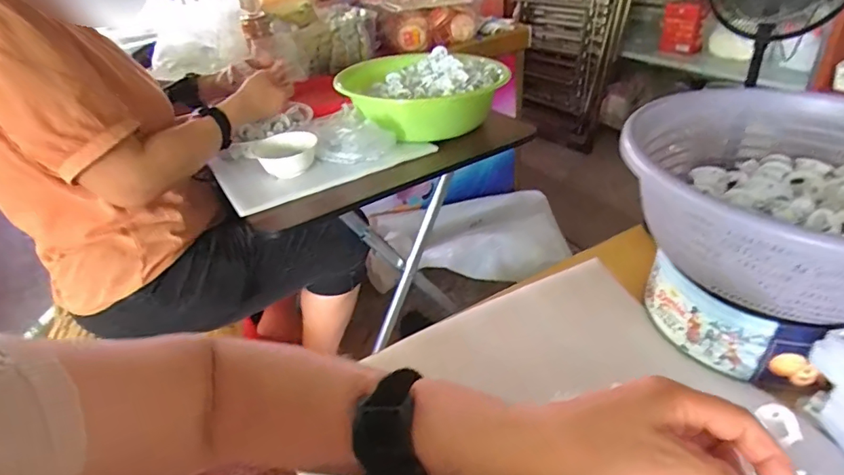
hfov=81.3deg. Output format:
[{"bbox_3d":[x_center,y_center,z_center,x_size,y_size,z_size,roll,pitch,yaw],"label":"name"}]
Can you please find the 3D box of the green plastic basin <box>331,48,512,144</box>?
[{"bbox_3d":[-0.008,-0.291,0.991,0.289,0.113,0.272,-5,34,3],"label":"green plastic basin"}]

